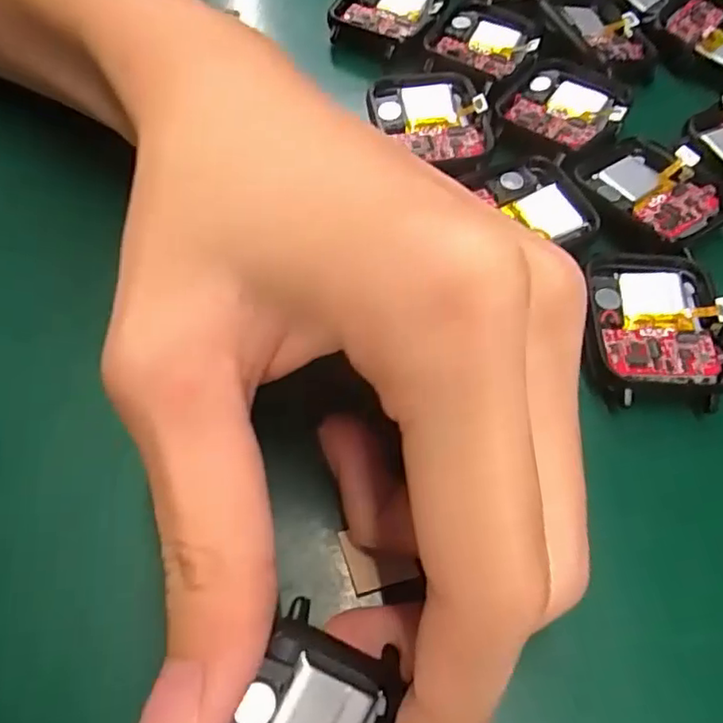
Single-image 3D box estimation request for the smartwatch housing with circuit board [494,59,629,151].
[{"bbox_3d":[0.069,-0.089,0.207,0.036,0.005,0.037,37,64,17],"label":"smartwatch housing with circuit board"}]

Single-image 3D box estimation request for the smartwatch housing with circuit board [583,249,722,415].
[{"bbox_3d":[0.080,-0.010,0.167,0.037,0.009,0.045,10,60,2],"label":"smartwatch housing with circuit board"}]

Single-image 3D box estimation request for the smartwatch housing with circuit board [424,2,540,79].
[{"bbox_3d":[0.045,-0.119,0.224,0.035,0.006,0.044,25,61,10],"label":"smartwatch housing with circuit board"}]

